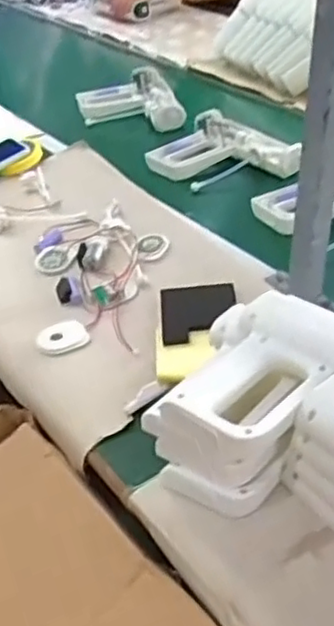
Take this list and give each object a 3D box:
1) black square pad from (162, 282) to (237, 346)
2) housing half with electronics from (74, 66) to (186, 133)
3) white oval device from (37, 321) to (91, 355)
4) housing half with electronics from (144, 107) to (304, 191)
[{"bbox_3d":[0.039,-0.003,0.787,0.087,0.006,0.099,-4,38,0],"label":"black square pad"},{"bbox_3d":[-0.078,-0.420,1.324,0.188,0.045,0.237,-9,39,-7],"label":"housing half with electronics"},{"bbox_3d":[-0.119,0.030,0.771,0.058,0.017,0.039,-12,39,-10],"label":"white oval device"},{"bbox_3d":[0.094,-0.264,1.121,0.183,0.045,0.226,-31,46,-30],"label":"housing half with electronics"}]

